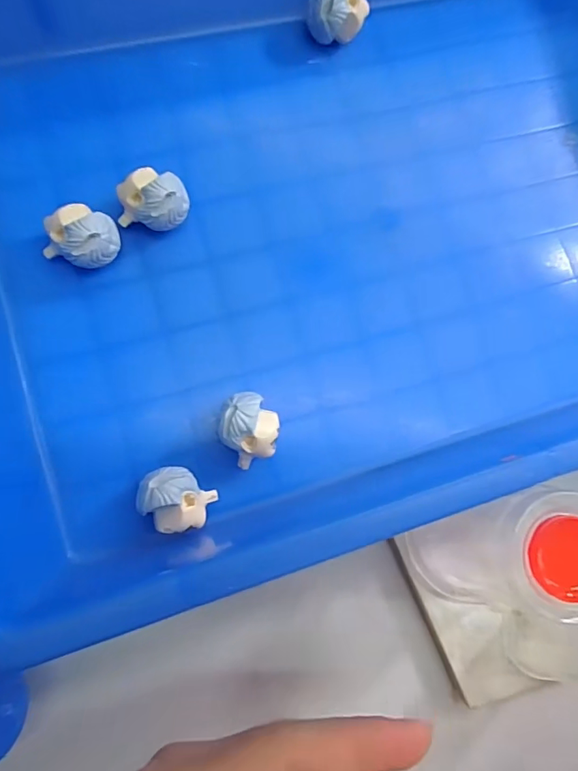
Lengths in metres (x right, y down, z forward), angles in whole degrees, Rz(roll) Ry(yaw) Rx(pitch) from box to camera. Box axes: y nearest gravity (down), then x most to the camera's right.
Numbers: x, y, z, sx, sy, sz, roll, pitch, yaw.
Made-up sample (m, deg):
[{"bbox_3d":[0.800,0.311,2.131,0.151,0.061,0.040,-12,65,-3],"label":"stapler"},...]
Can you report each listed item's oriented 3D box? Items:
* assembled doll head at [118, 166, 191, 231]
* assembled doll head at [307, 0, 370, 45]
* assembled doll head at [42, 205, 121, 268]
[{"bbox_3d":[-0.056,-0.077,0.200,0.027,0.023,0.023,14,81,-5],"label":"assembled doll head"},{"bbox_3d":[0.023,-0.173,0.223,0.029,0.026,0.019,-26,87,-10],"label":"assembled doll head"},{"bbox_3d":[-0.083,-0.059,0.195,0.024,0.025,0.024,1,83,-7],"label":"assembled doll head"}]

